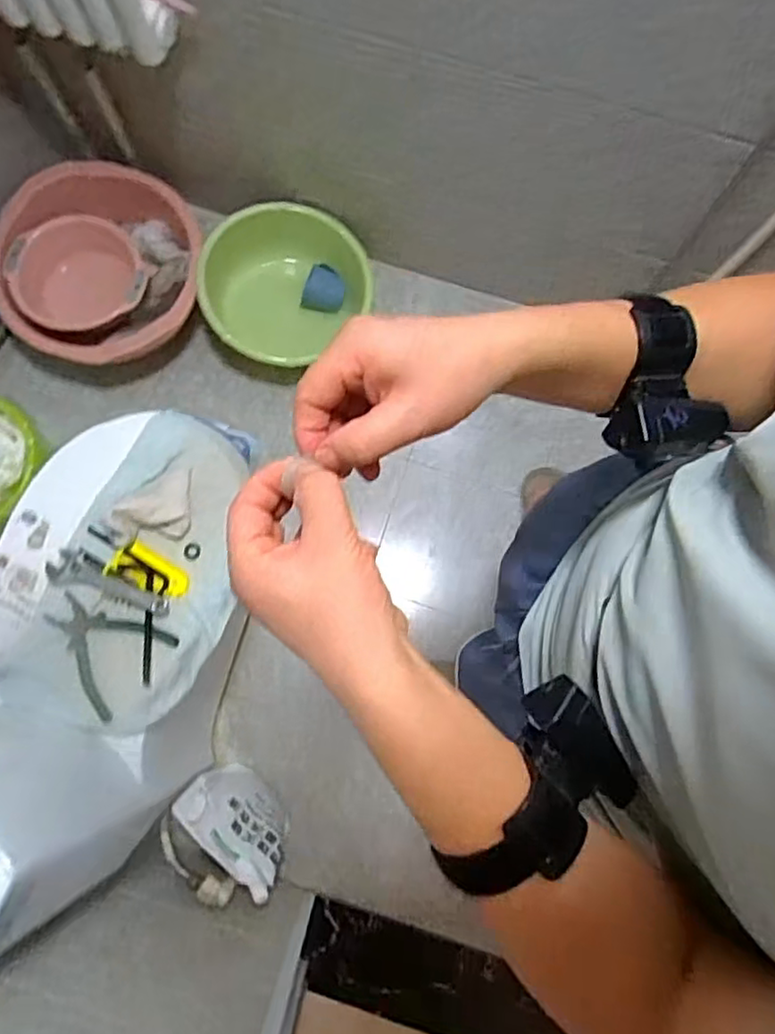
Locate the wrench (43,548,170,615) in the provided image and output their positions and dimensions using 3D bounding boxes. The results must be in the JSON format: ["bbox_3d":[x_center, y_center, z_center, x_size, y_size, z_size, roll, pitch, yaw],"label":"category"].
[{"bbox_3d":[-0.405,0.093,0.939,0.192,0.021,0.049,17,78,3],"label":"wrench"}]

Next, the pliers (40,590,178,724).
[{"bbox_3d":[-0.407,0.175,0.921,0.169,0.020,0.141,41,80,7],"label":"pliers"}]

